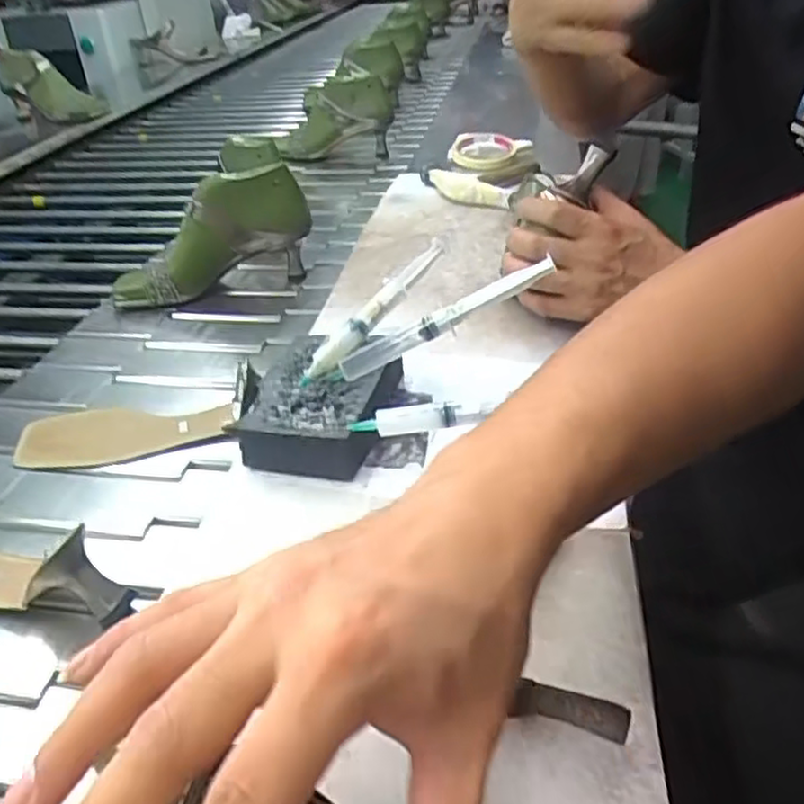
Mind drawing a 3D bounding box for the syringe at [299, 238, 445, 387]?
[{"bbox_3d":[-0.018,-0.064,0.513,0.142,0.020,0.018,-46,46,-13],"label":"syringe"}]

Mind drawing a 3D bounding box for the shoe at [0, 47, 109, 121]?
[{"bbox_3d":[-0.745,-0.666,1.519,0.221,0.108,0.076,26,31,-14],"label":"shoe"}]

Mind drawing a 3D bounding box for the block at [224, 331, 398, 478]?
[{"bbox_3d":[-0.054,0.000,0.498,0.091,0.038,0.118,5,32,10],"label":"block"}]

